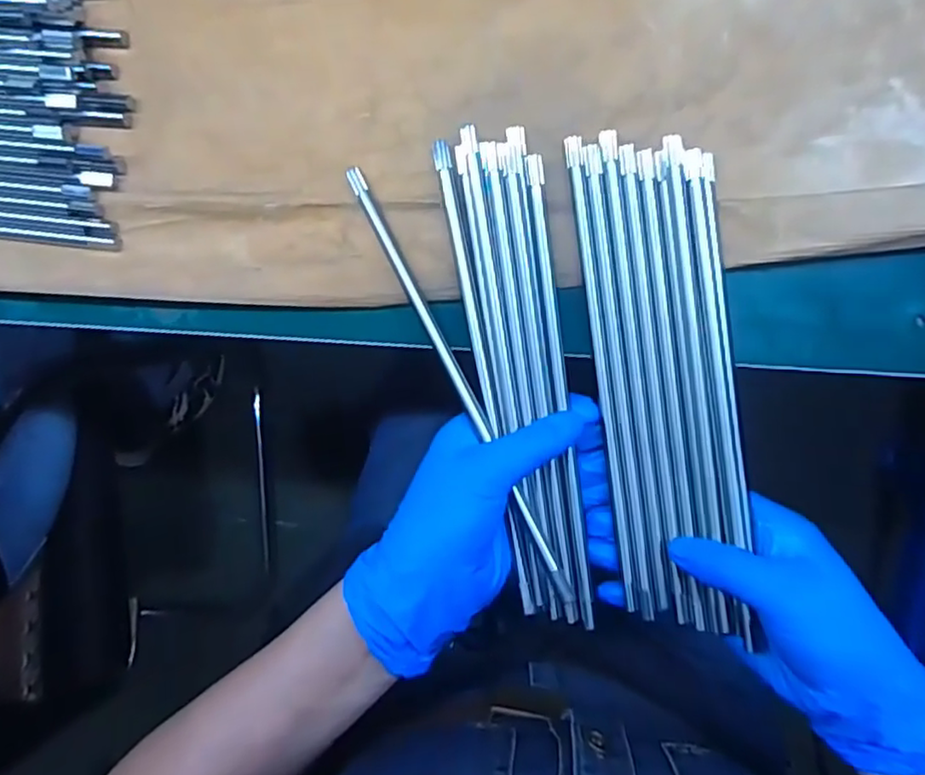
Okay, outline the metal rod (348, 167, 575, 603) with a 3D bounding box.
[{"bbox_3d":[-0.002,-0.004,0.320,0.006,0.010,0.234,-27,85,9],"label":"metal rod"}]

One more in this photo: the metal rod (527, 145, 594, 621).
[{"bbox_3d":[0.050,0.005,0.324,0.007,0.004,0.235,-7,94,8],"label":"metal rod"}]

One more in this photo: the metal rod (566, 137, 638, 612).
[{"bbox_3d":[0.070,-0.004,0.325,0.006,0.004,0.234,-8,94,8],"label":"metal rod"}]

